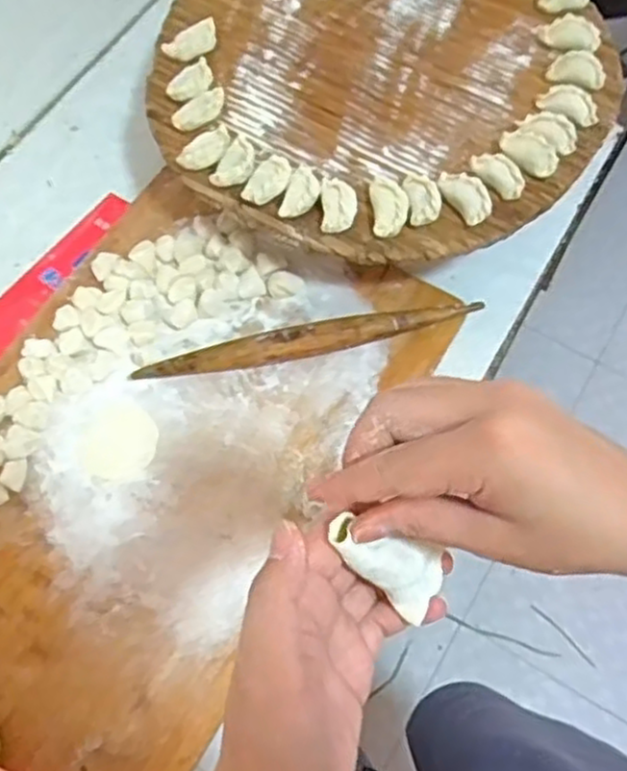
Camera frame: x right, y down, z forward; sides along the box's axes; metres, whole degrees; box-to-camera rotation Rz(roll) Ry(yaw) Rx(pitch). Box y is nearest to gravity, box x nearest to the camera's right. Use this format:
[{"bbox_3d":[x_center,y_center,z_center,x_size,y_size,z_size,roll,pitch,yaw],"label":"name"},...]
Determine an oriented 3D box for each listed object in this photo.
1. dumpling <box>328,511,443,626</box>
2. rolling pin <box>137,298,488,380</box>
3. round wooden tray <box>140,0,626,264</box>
[{"bbox_3d":[0.032,0.075,0.310,0.060,0.012,0.028,38,66,-27],"label":"dumpling"},{"bbox_3d":[0.000,-0.041,0.706,0.323,0.030,0.027,-12,66,-3],"label":"rolling pin"},{"bbox_3d":[0.057,-0.329,0.739,0.429,0.033,0.457,-1,66,2],"label":"round wooden tray"}]

